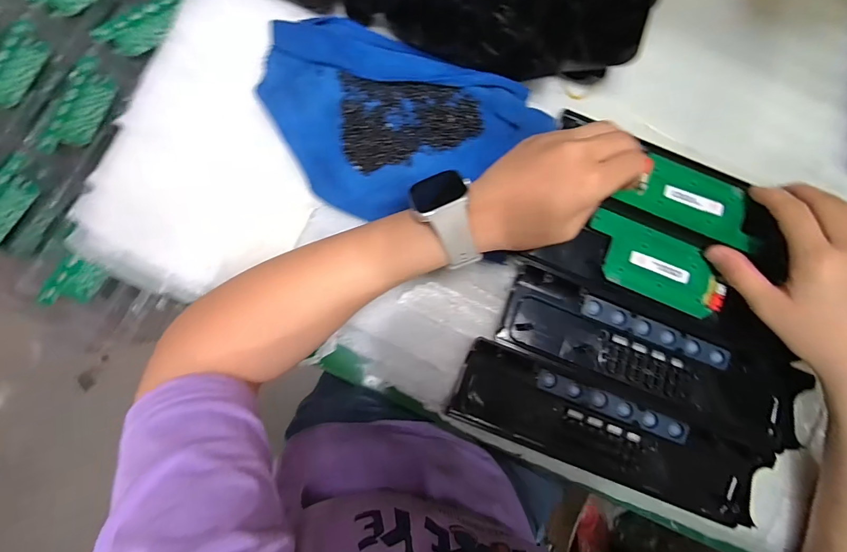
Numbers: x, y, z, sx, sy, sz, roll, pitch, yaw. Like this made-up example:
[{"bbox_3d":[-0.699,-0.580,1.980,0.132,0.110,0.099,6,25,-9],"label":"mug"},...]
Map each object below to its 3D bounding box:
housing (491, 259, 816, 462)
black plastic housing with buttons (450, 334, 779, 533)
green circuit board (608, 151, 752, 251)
[{"bbox_3d":[0.184,0.061,0.318,0.241,0.015,0.076,23,84,0],"label":"housing"},{"bbox_3d":[0.141,0.123,0.312,0.238,0.021,0.063,21,84,0],"label":"black plastic housing with buttons"},{"bbox_3d":[0.223,-0.063,0.330,0.108,0.011,0.057,28,84,0],"label":"green circuit board"}]

